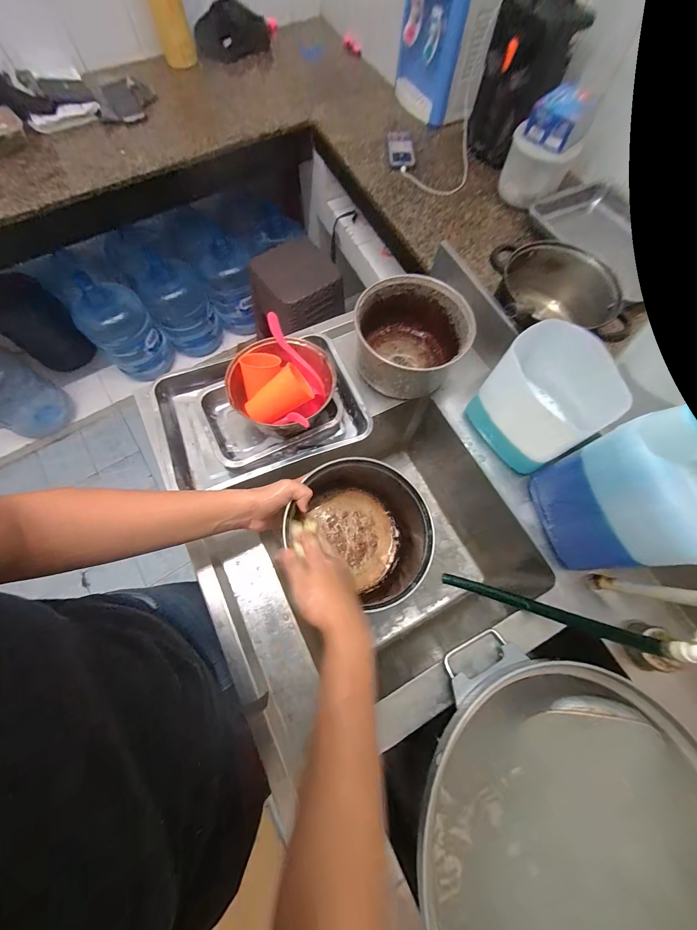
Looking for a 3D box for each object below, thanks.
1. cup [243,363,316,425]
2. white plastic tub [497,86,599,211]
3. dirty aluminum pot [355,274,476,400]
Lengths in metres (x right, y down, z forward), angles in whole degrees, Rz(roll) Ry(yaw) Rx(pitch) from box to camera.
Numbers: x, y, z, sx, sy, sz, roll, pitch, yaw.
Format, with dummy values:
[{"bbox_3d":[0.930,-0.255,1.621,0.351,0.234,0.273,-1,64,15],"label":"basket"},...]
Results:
[{"bbox_3d":[-0.128,-0.134,0.612,0.117,0.073,0.067,-32,112,18],"label":"cup"},{"bbox_3d":[0.489,-0.784,0.822,0.154,0.202,0.139,33,71,10],"label":"white plastic tub"},{"bbox_3d":[0.130,-0.261,0.686,0.231,0.129,0.218,2,69,-1],"label":"dirty aluminum pot"}]

